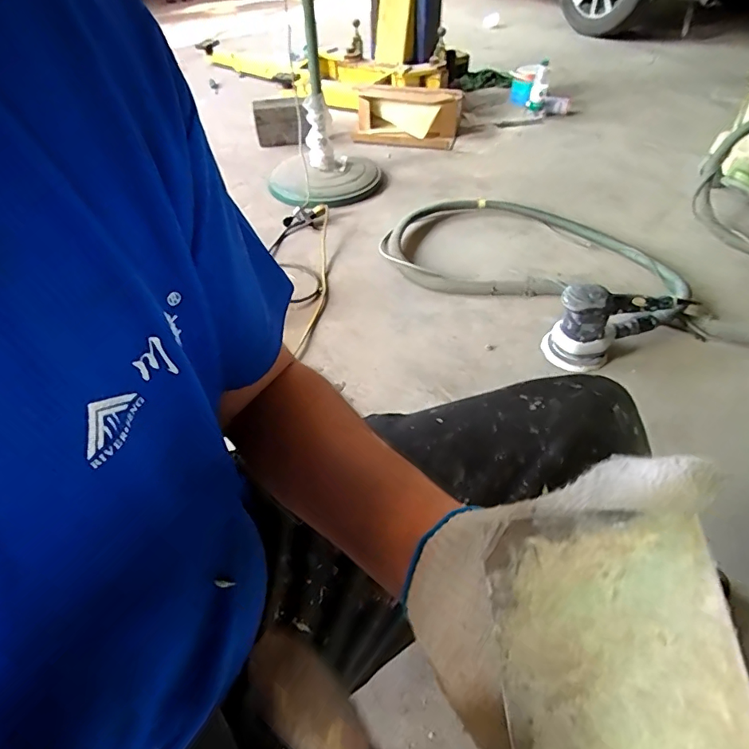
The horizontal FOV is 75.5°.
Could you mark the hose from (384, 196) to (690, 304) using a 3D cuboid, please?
[{"bbox_3d":[0.418,-0.360,1.374,0.790,0.058,0.457,11,48,13],"label":"hose"}]

